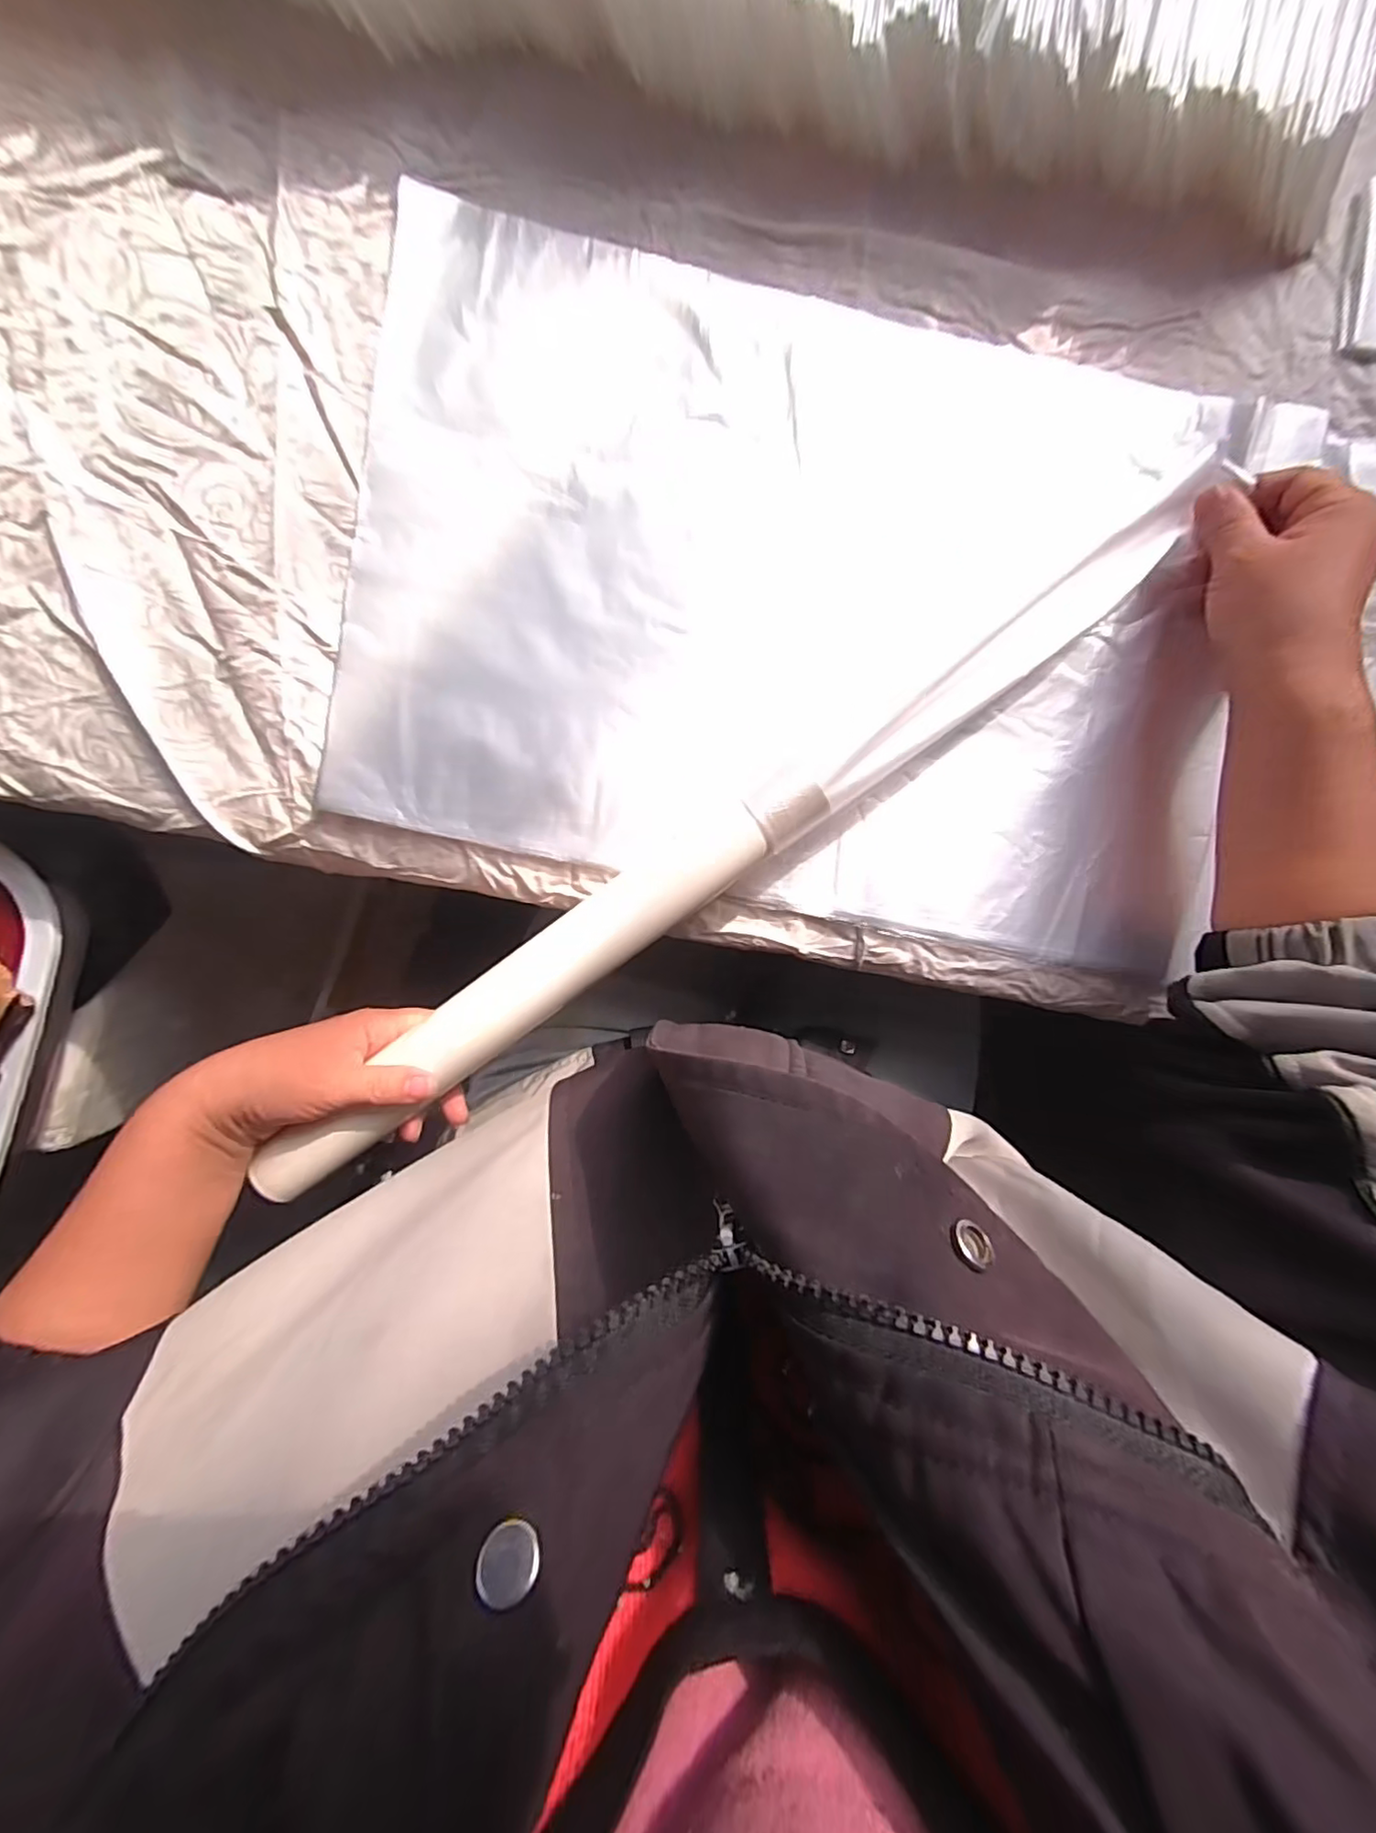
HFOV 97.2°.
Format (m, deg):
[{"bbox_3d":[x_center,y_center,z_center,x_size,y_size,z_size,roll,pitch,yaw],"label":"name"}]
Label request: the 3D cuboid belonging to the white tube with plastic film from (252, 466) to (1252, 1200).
[{"bbox_3d":[0.012,-0.029,0.326,0.568,0.053,0.039,-35,96,4],"label":"white tube with plastic film"}]

